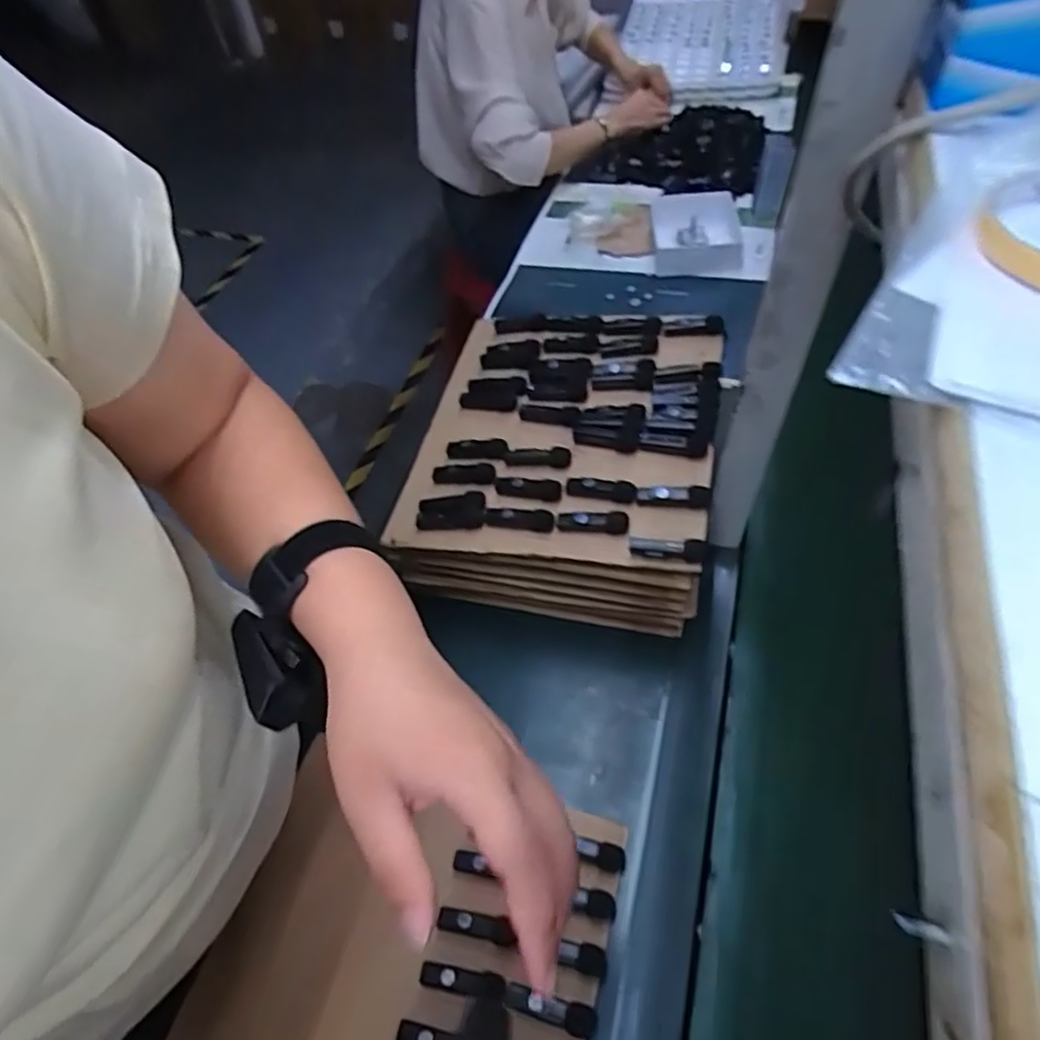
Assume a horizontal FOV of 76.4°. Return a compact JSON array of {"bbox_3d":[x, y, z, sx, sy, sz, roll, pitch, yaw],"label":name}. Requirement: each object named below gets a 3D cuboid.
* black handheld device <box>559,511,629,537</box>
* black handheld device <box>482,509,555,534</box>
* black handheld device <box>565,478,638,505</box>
[{"bbox_3d":[0.066,0.003,0.594,0.063,0.016,0.017,6,54,8],"label":"black handheld device"},{"bbox_3d":[-0.002,0.000,0.614,0.067,0.014,0.019,6,54,8],"label":"black handheld device"},{"bbox_3d":[0.076,-0.029,0.617,0.065,0.018,0.017,14,56,14],"label":"black handheld device"}]

